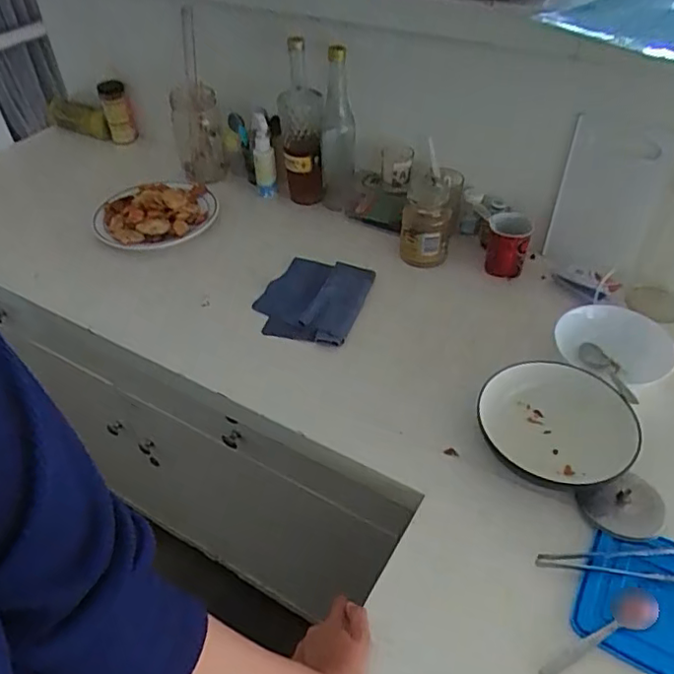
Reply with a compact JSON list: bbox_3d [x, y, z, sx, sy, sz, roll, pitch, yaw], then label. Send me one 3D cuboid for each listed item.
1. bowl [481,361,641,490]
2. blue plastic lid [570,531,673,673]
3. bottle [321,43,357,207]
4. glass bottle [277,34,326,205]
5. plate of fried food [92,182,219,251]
[{"bbox_3d":[0.254,0.104,0.676,0.167,0.058,0.155,-1,43,1],"label":"bowl"},{"bbox_3d":[0.306,0.253,0.552,0.137,0.008,0.132,20,47,22],"label":"blue plastic lid"},{"bbox_3d":[0.001,-0.325,0.967,0.056,0.280,0.055,-1,44,2],"label":"bottle"},{"bbox_3d":[-0.060,-0.349,0.972,0.070,0.260,0.068,-5,44,-1],"label":"glass bottle"},{"bbox_3d":[-0.316,-0.223,1.018,0.201,0.045,0.185,-1,43,1],"label":"plate of fried food"}]

